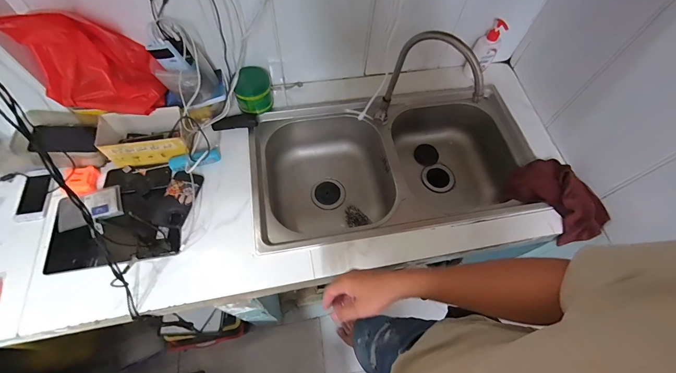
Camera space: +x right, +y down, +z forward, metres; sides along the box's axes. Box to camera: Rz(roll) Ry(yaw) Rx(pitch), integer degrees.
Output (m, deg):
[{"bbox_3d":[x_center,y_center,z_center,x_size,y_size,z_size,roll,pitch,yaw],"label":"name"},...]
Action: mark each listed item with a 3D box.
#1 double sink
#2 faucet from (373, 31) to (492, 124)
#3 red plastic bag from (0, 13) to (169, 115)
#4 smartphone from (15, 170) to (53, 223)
[{"bbox_3d":[0.136,-0.060,0.930,0.750,0.234,0.459,-7,63,-7],"label":"double sink"},{"bbox_3d":[0.217,-0.233,0.738,0.236,0.295,0.053,28,65,11],"label":"faucet"},{"bbox_3d":[-0.532,-0.269,0.656,0.214,0.249,0.143,-27,67,-16],"label":"red plastic bag"},{"bbox_3d":[-0.737,0.018,0.757,0.063,0.008,0.152,-11,57,-13],"label":"smartphone"}]

